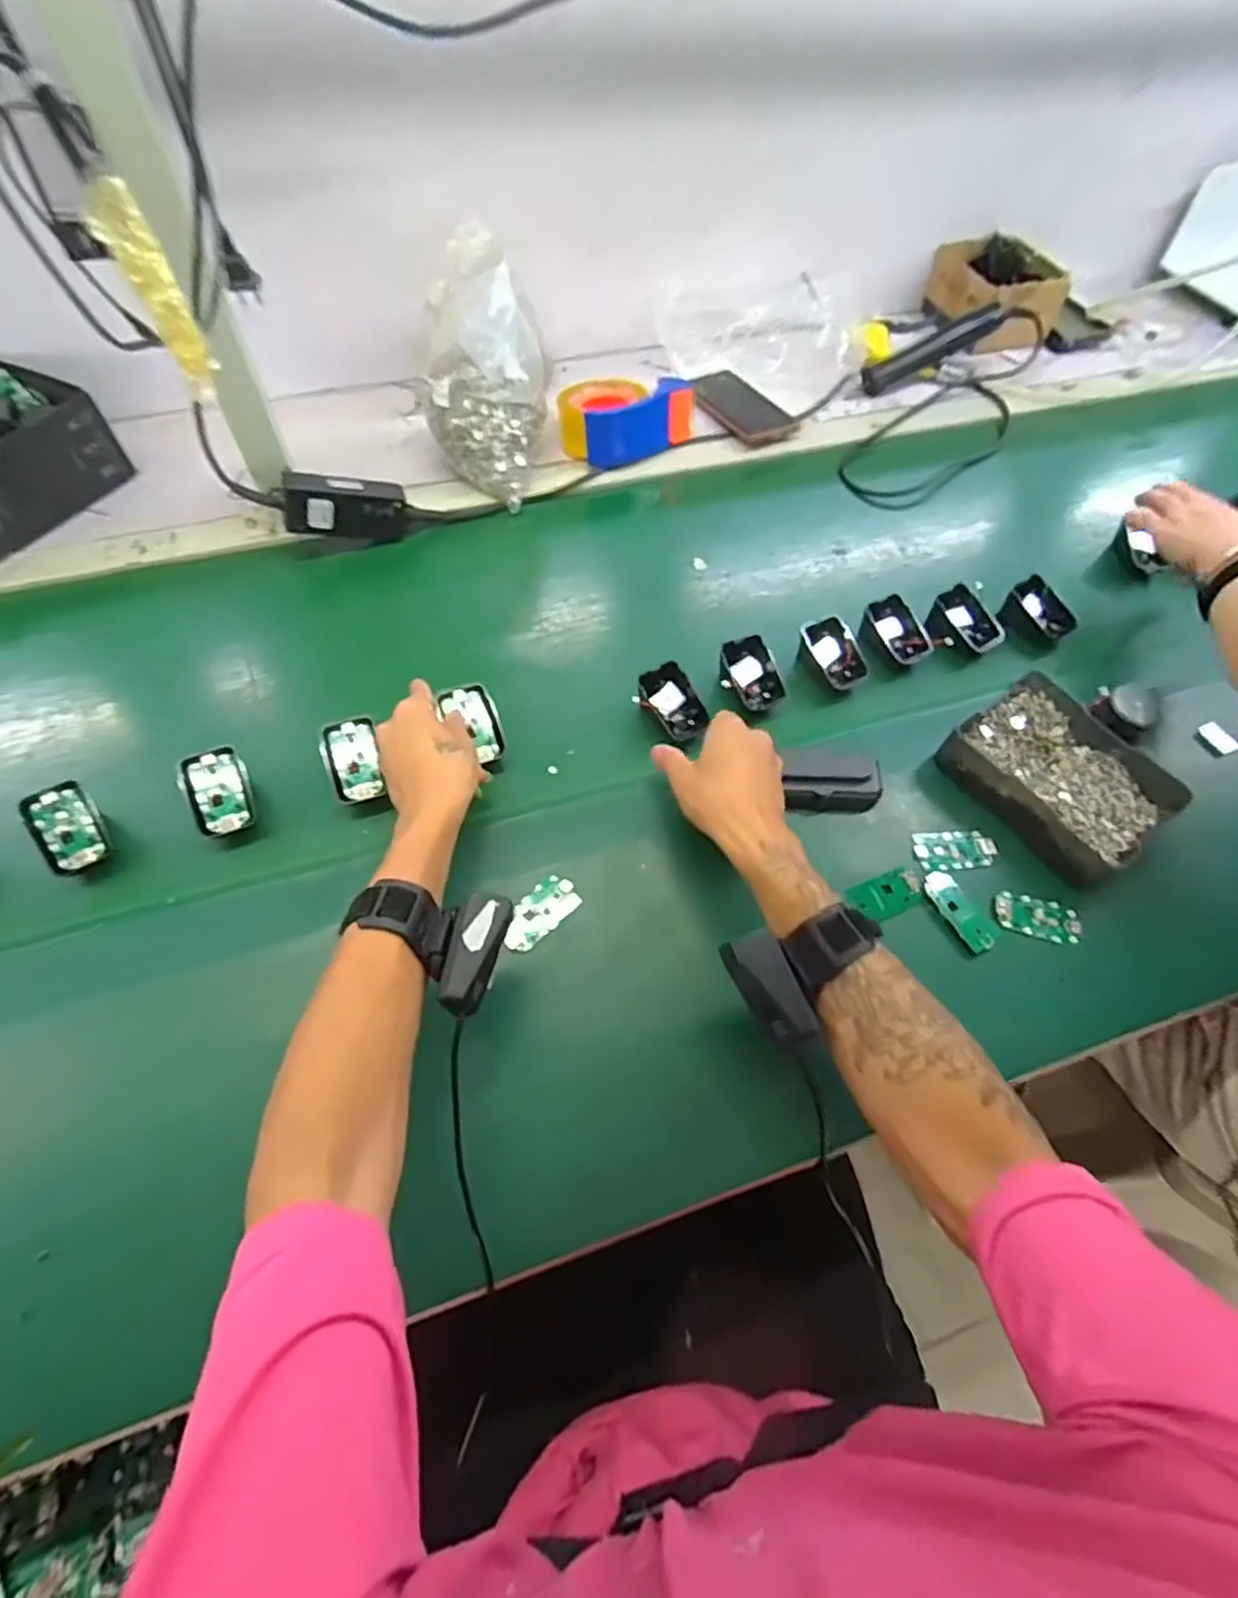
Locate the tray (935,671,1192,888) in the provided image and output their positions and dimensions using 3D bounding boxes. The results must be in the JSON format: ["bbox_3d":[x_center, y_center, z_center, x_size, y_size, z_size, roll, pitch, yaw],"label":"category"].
[{"bbox_3d":[0.366,-0.019,0.577,0.122,0.040,0.159,-34,65,-20],"label":"tray"}]

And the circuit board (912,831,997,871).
[{"bbox_3d":[0.274,0.041,0.562,0.065,0.007,0.035,-5,58,-5],"label":"circuit board"}]

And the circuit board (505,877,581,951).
[{"bbox_3d":[-0.059,0.085,0.513,0.032,0.005,0.063,43,67,12],"label":"circuit board"}]

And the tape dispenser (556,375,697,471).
[{"bbox_3d":[0.003,-0.454,0.807,0.152,0.059,0.101,-24,62,-16],"label":"tape dispenser"}]

